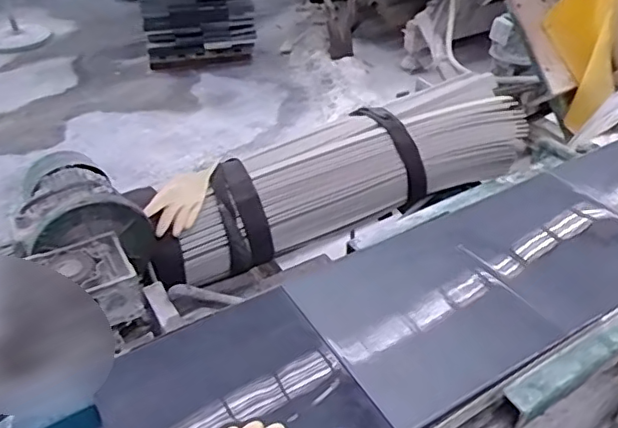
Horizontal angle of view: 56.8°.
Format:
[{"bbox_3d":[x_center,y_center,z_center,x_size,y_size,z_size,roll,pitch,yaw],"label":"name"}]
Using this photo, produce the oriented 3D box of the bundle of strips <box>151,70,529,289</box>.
[{"bbox_3d":[0.070,-0.081,1.271,0.877,0.202,0.245,-19,42,-22],"label":"bundle of strips"}]

